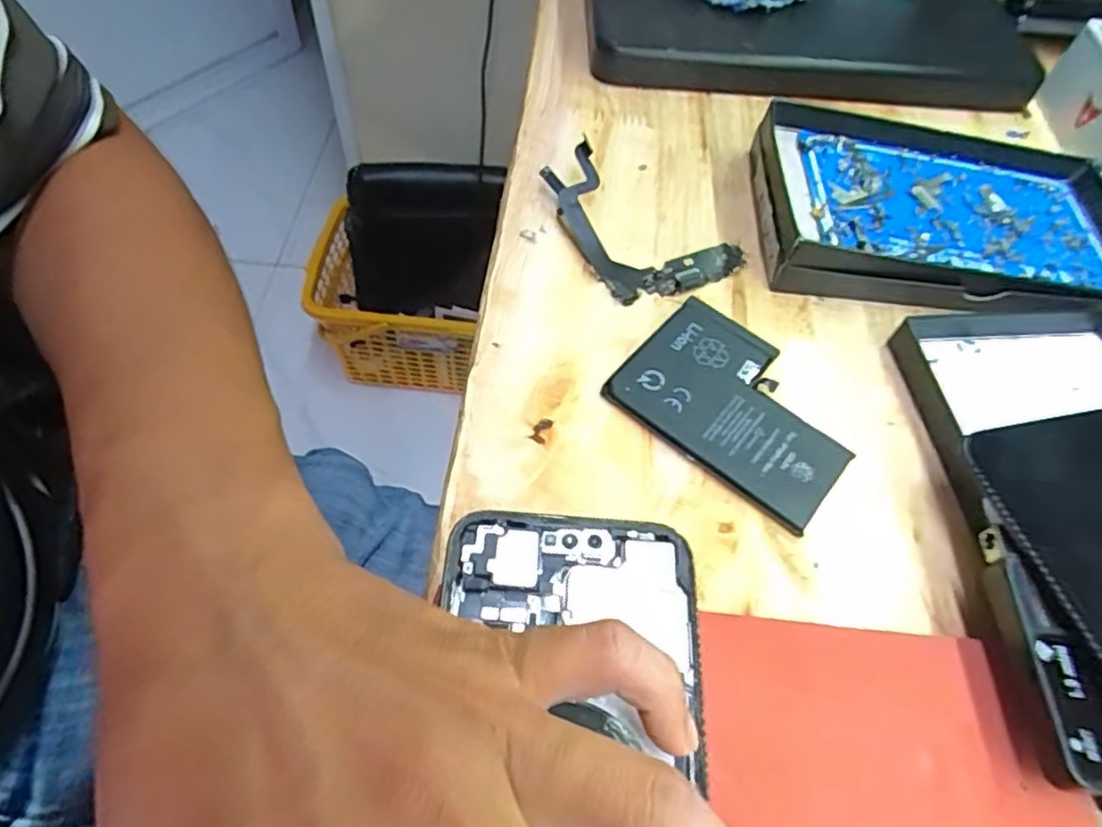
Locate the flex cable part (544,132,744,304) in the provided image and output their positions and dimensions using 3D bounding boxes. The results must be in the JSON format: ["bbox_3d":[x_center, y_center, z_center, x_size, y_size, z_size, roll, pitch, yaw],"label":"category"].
[{"bbox_3d":[0.039,-0.090,0.311,0.063,0.020,0.091,-27,63,-20],"label":"flex cable part"}]

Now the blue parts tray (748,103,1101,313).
[{"bbox_3d":[0.184,-0.090,0.310,0.171,0.032,0.098,7,57,0],"label":"blue parts tray"}]

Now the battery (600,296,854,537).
[{"bbox_3d":[0.073,-0.003,0.264,0.088,0.008,0.063,37,62,18],"label":"battery"}]

